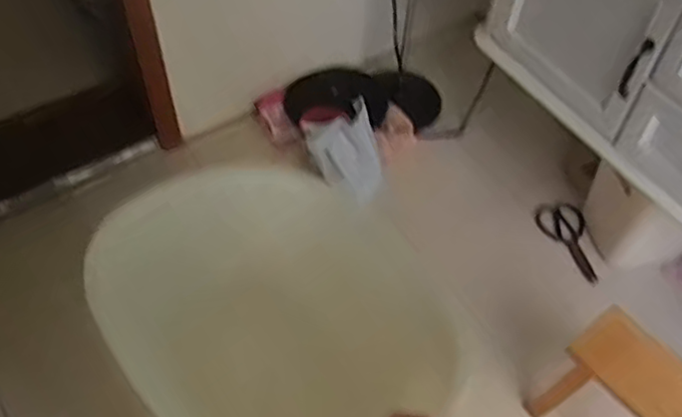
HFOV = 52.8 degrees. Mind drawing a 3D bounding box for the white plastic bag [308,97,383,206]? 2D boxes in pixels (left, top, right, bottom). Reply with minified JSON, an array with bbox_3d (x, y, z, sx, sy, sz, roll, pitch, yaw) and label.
[{"bbox_3d":[0.021,-0.111,1.522,0.150,0.158,0.160,-24,59,-21],"label":"white plastic bag"}]

